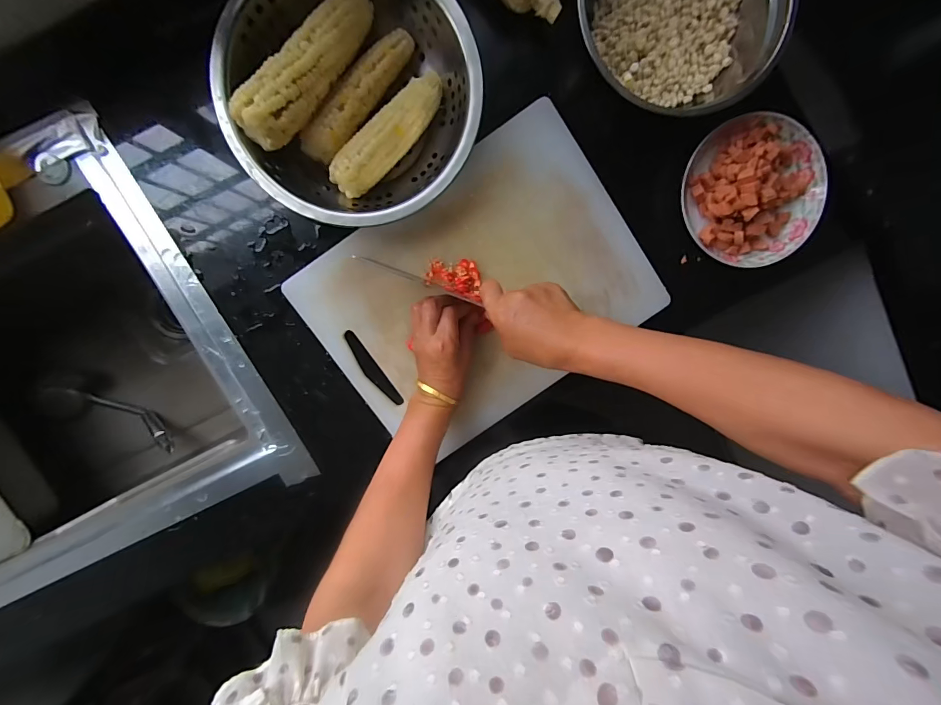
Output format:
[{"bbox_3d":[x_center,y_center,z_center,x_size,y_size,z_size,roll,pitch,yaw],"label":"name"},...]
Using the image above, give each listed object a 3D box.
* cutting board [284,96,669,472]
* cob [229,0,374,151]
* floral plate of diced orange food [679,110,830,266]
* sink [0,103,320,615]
[{"bbox_3d":[0.014,-0.073,0.495,0.387,0.020,0.289,-34,97,4],"label":"cutting board"},{"bbox_3d":[-0.166,-0.296,0.415,0.052,0.038,0.185,35,83,-5],"label":"cob"},{"bbox_3d":[0.345,-0.195,0.487,0.170,0.038,0.171,0,98,0],"label":"floral plate of diced orange food"},{"bbox_3d":[-0.650,0.064,0.621,0.716,0.263,0.498,-24,99,2],"label":"sink"}]

